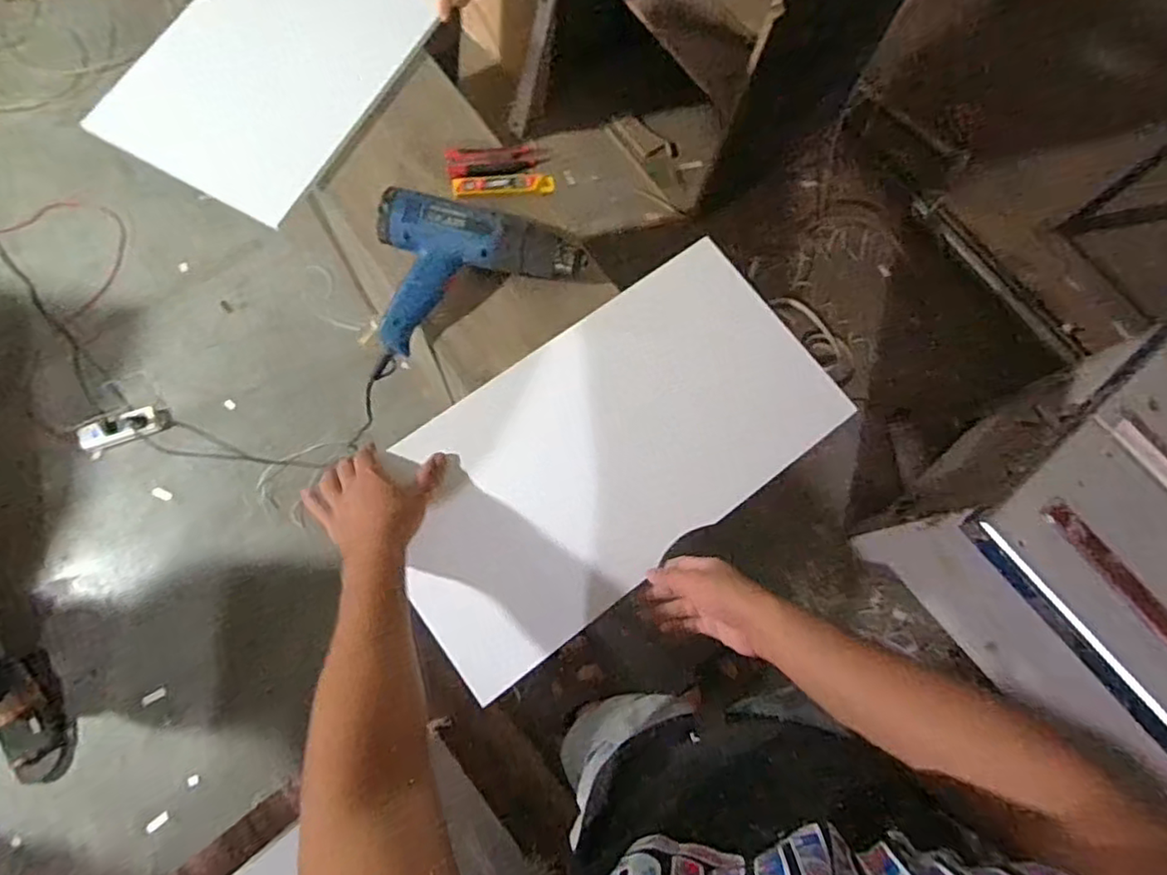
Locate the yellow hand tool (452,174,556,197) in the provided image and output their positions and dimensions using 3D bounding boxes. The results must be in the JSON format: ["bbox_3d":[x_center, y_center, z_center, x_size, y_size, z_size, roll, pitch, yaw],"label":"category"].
[{"bbox_3d":[-0.104,-0.330,0.840,0.129,0.019,0.022,-6,75,-6],"label":"yellow hand tool"}]

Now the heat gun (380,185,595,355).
[{"bbox_3d":[-0.117,-0.200,0.768,0.249,0.068,0.176,-2,74,-5],"label":"heat gun"}]

